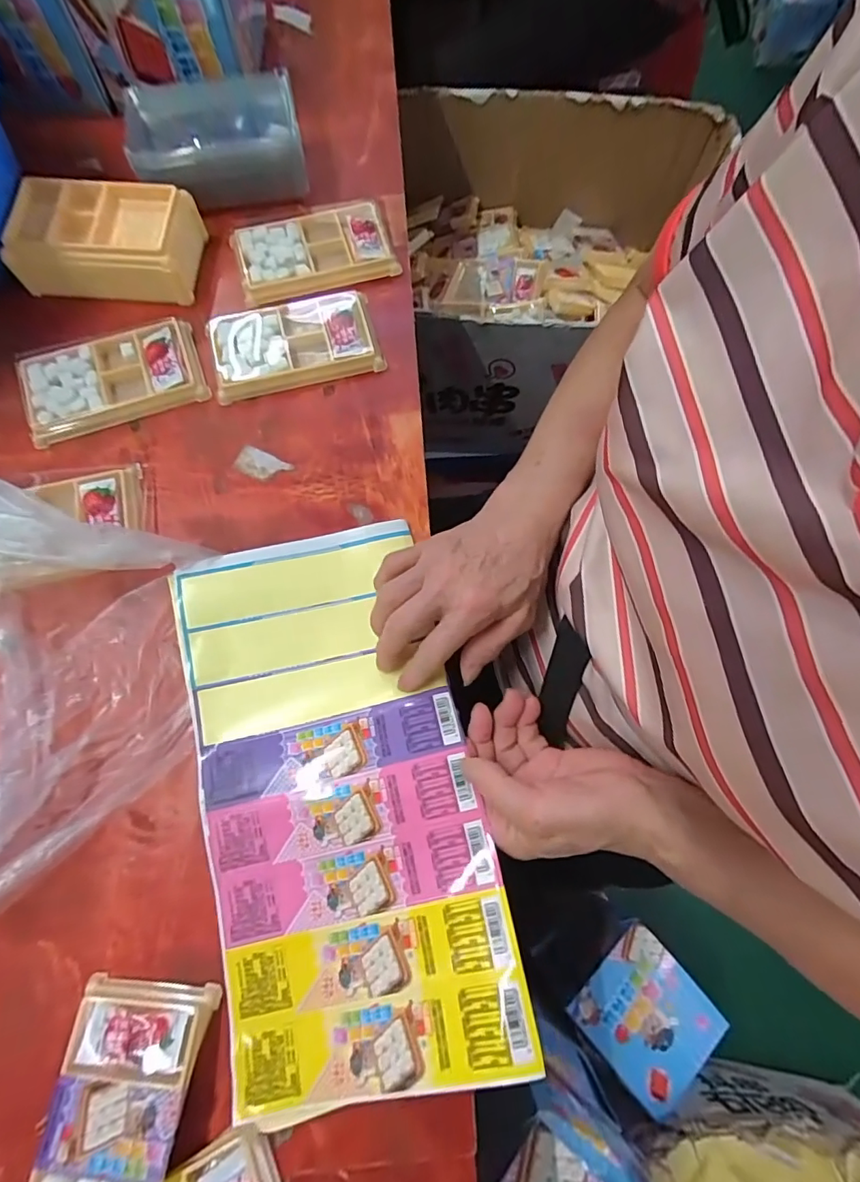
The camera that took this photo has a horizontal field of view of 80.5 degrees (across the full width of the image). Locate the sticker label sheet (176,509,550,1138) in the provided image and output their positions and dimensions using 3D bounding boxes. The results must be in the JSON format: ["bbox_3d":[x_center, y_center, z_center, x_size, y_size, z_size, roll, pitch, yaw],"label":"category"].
[{"bbox_3d":[-0.064,0.120,0.325,0.179,0.041,0.330,-18,71,-5],"label":"sticker label sheet"}]

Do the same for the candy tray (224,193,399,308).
[{"bbox_3d":[-0.103,-0.306,0.451,0.134,0.017,0.084,-17,75,-5],"label":"candy tray"}]

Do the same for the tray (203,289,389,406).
[{"bbox_3d":[-0.114,-0.210,0.421,0.135,0.017,0.080,-14,75,-4],"label":"tray"}]

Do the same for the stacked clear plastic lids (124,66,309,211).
[{"bbox_3d":[-0.186,-0.393,0.450,0.145,0.050,0.092,-17,75,-5],"label":"stacked clear plastic lids"}]

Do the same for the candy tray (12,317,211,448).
[{"bbox_3d":[-0.259,-0.175,0.413,0.137,0.014,0.085,-21,76,-6],"label":"candy tray"}]

